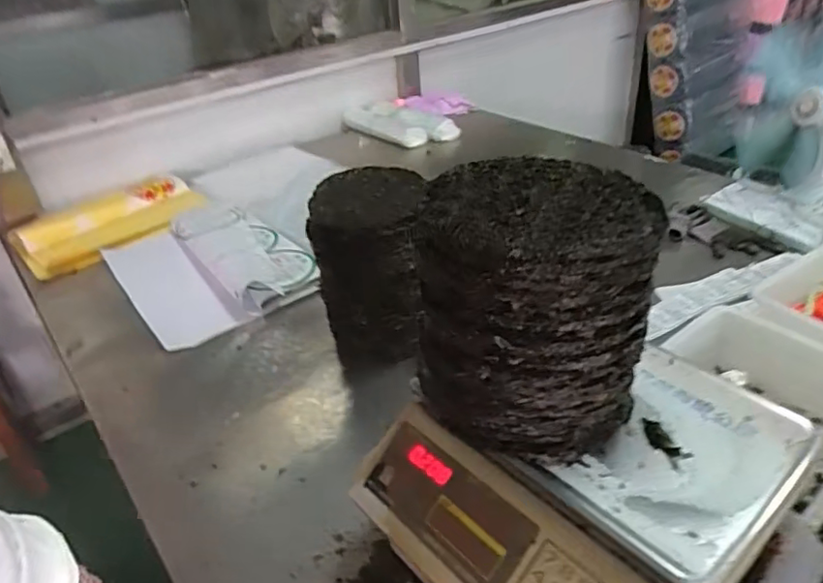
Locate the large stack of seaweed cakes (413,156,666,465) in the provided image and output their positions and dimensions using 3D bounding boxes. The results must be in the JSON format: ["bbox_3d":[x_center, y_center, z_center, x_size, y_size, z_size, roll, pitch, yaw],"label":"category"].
[{"bbox_3d":[0.117,0.010,0.560,0.183,0.203,0.197,9,37,20],"label":"large stack of seaweed cakes"}]

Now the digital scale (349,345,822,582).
[{"bbox_3d":[0.159,0.172,0.587,0.309,0.099,0.318,-27,40,-29],"label":"digital scale"}]

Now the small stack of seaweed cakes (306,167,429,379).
[{"bbox_3d":[-0.062,-0.040,1.084,0.182,0.298,0.189,3,35,11],"label":"small stack of seaweed cakes"}]

